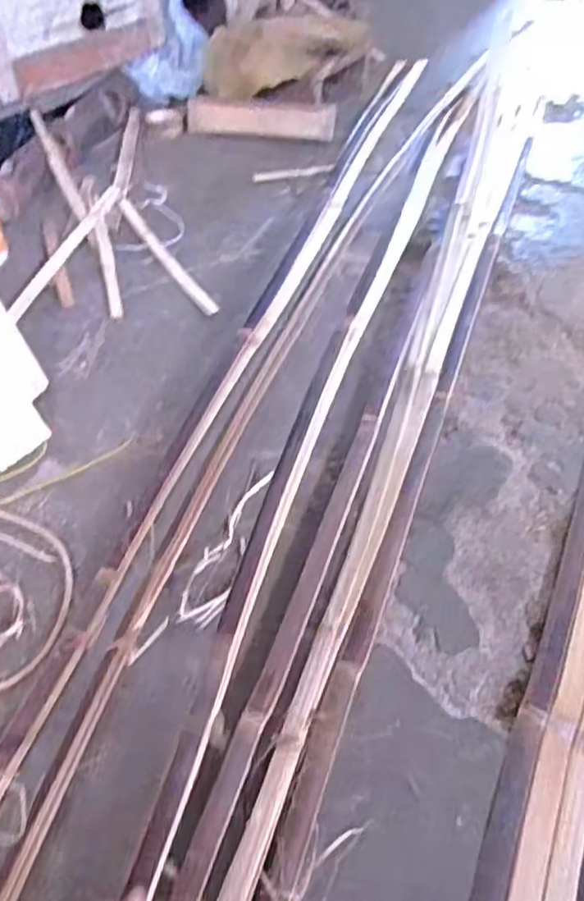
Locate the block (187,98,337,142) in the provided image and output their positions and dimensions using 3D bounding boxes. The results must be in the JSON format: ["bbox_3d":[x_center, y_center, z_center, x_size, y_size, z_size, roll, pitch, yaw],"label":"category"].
[{"bbox_3d":[-0.065,-0.711,1.393,0.315,0.059,0.054,2,51,2],"label":"block"}]

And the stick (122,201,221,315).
[{"bbox_3d":[-0.220,-0.338,1.114,0.030,0.022,0.346,-28,56,-20],"label":"stick"}]

